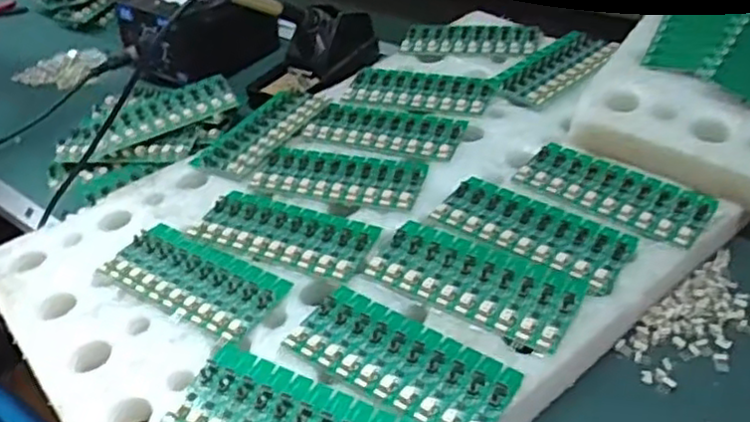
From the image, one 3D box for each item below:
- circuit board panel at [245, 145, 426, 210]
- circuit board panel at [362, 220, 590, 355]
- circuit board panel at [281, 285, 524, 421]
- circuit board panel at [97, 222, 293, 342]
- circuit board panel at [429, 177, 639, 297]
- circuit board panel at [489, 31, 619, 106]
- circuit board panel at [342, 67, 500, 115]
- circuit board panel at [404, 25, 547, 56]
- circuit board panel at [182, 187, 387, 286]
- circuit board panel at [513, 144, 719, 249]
[{"bbox_3d":[-0.029,-0.029,0.563,0.140,0.005,0.063,8,42,17],"label":"circuit board panel"},{"bbox_3d":[0.065,0.047,0.460,0.138,0.009,0.061,19,46,27],"label":"circuit board panel"},{"bbox_3d":[0.015,0.090,0.417,0.137,0.010,0.061,22,48,30],"label":"circuit board panel"},{"bbox_3d":[-0.129,0.045,0.485,0.135,0.006,0.060,20,47,28],"label":"circuit board panel"},{"bbox_3d":[0.113,0.012,0.494,0.138,0.006,0.061,24,49,31],"label":"circuit board panel"},{"bbox_3d":[0.175,-0.138,0.652,0.135,0.007,0.058,-32,47,-27],"label":"circuit board panel"},{"bbox_3d":[0.042,-0.116,0.651,0.137,0.006,0.061,10,43,19],"label":"circuit board panel"},{"bbox_3d":[0.099,-0.177,0.710,0.137,0.011,0.051,7,42,16],"label":"circuit board panel"},{"bbox_3d":[-0.069,0.014,0.514,0.139,0.004,0.064,13,44,22],"label":"circuit board panel"},{"bbox_3d":[0.178,-0.016,0.516,0.137,0.005,0.058,24,49,31],"label":"circuit board panel"}]

